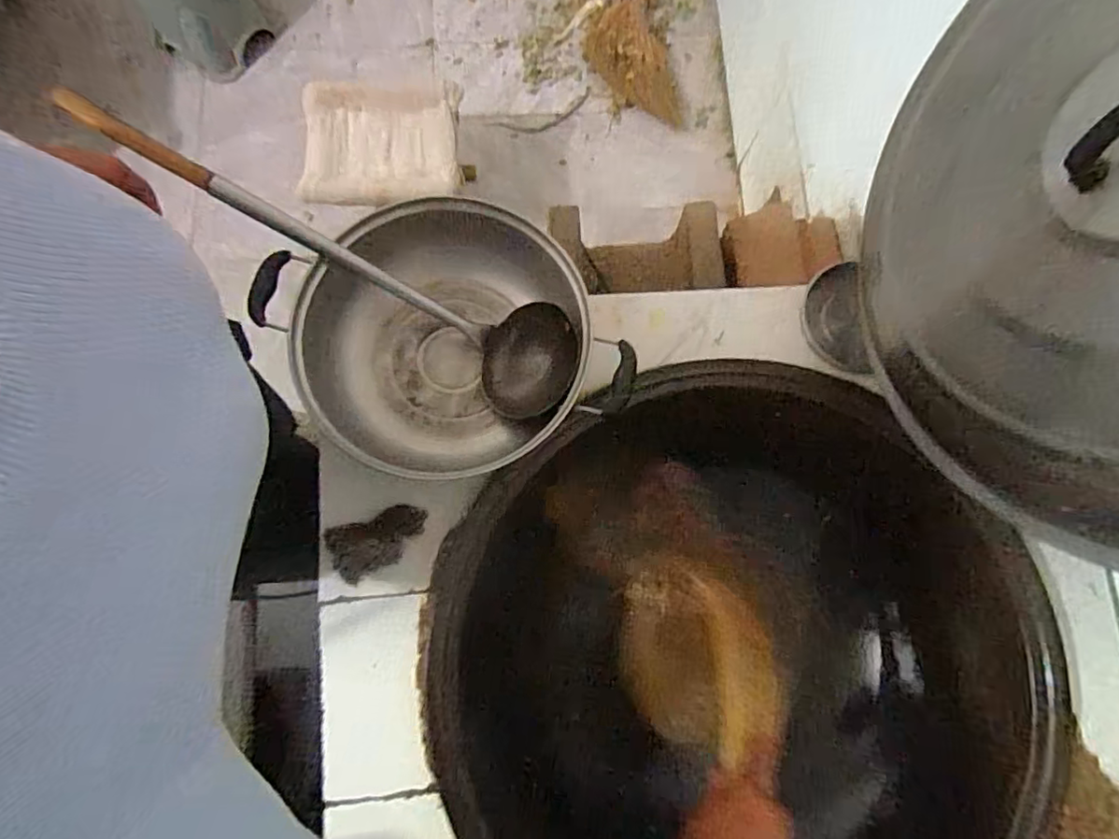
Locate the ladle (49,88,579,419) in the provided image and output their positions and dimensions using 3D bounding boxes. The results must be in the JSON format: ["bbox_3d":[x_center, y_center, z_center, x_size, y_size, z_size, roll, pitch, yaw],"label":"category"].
[{"bbox_3d":[-0.196,-0.136,0.522,0.467,0.076,0.112,26,78,-19],"label":"ladle"}]

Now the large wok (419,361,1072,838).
[{"bbox_3d":[0.175,0.249,0.606,0.542,0.148,0.558,0,78,-1],"label":"large wok"}]

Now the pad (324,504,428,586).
[{"bbox_3d":[-0.170,0.116,0.550,0.093,0.040,0.057,-19,79,-5],"label":"pad"}]

